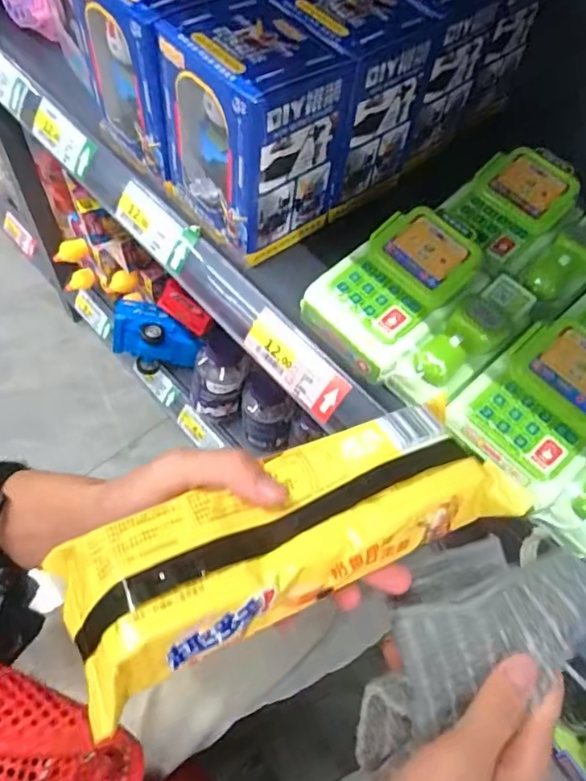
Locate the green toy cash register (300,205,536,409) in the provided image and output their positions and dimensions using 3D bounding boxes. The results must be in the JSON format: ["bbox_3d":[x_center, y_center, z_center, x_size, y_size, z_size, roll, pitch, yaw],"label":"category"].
[{"bbox_3d":[0.091,-0.063,0.398,0.116,0.050,0.129,-38,69,-23],"label":"green toy cash register"}]

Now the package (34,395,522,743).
[{"bbox_3d":[0.005,0.066,0.273,0.218,0.034,0.073,-19,62,-21],"label":"package"}]

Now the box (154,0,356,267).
[{"bbox_3d":[-0.031,-0.189,0.417,0.089,0.134,0.109,-34,67,-22],"label":"box"}]

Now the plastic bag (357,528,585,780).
[{"bbox_3d":[0.085,0.128,0.294,0.149,0.037,0.072,-38,68,-7],"label":"plastic bag"}]

